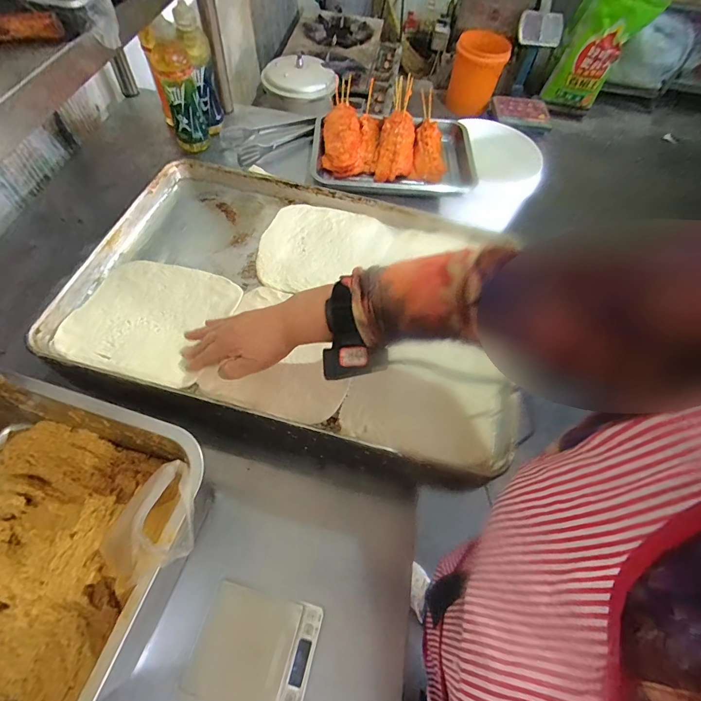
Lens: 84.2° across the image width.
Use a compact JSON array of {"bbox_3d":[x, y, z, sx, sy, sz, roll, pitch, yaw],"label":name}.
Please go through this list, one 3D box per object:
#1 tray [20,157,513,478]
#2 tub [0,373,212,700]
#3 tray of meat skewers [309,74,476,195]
[{"bbox_3d":[-0.064,-0.087,0.566,0.610,0.036,0.425,13,59,4],"label":"tray"},{"bbox_3d":[-0.334,0.181,0.390,0.355,0.170,0.256,16,60,5],"label":"tub"},{"bbox_3d":[0.101,-0.441,0.869,0.356,0.094,0.275,8,59,1],"label":"tray of meat skewers"}]

